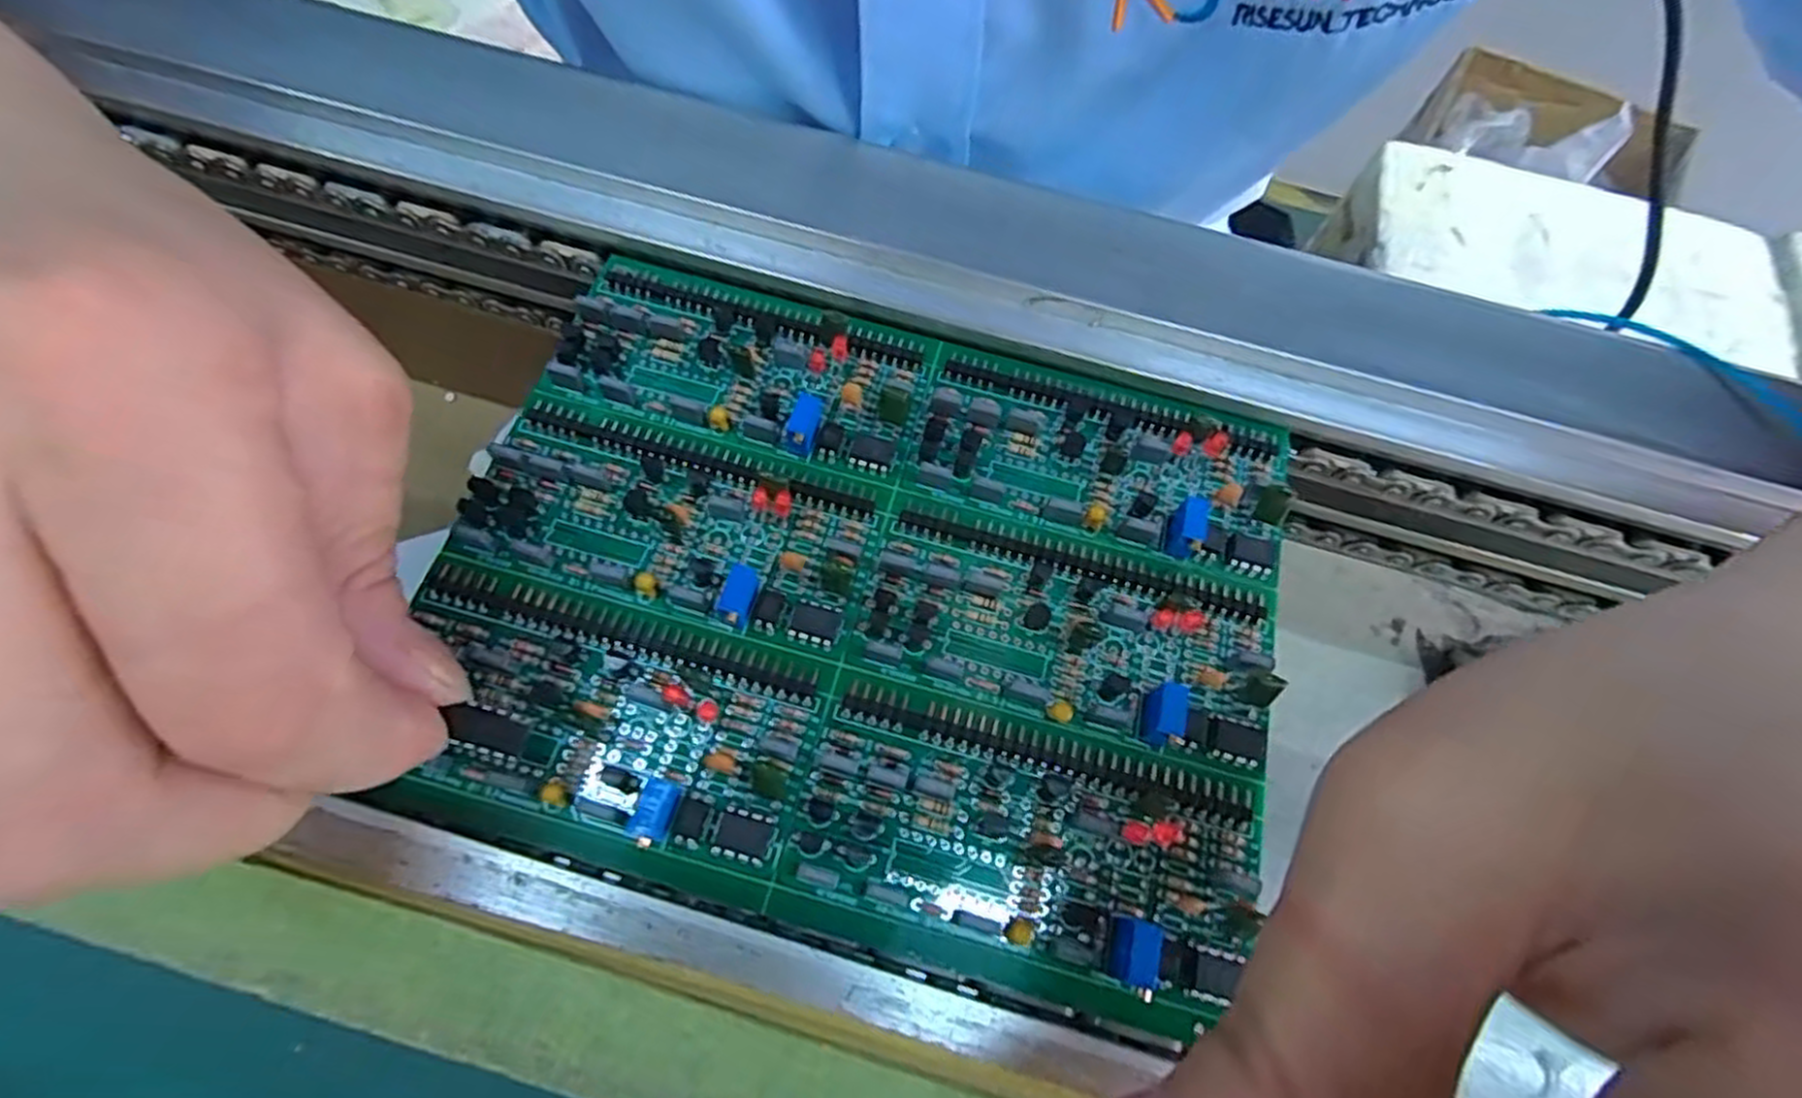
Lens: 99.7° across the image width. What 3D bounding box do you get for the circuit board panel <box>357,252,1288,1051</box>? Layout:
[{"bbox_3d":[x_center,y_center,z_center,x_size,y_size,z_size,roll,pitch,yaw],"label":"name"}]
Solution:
[{"bbox_3d":[-0.007,0.007,0.152,0.160,0.013,0.123,15,69,5],"label":"circuit board panel"}]

